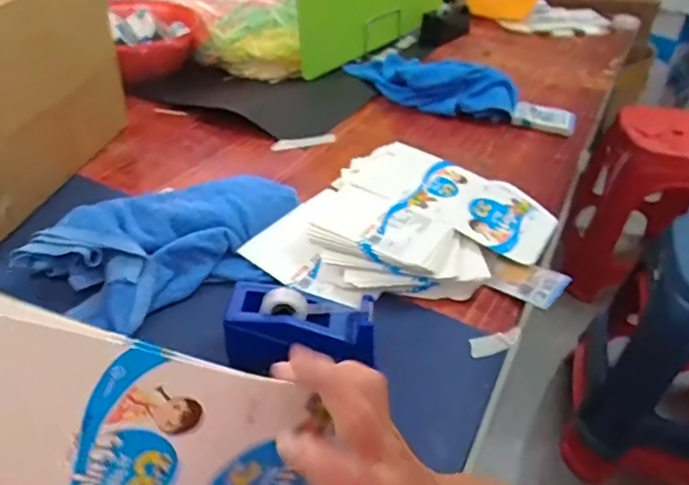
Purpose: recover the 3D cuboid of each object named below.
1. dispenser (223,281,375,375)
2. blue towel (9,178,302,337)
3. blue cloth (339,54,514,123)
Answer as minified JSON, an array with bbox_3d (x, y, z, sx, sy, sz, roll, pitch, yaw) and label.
[{"bbox_3d":[-0.042,0.086,0.558,0.149,0.066,0.073,6,39,4],"label":"dispenser"},{"bbox_3d":[-0.201,-0.002,0.691,0.326,0.070,0.196,-24,46,-29],"label":"blue towel"},{"bbox_3d":[0.175,-0.353,1.149,0.179,0.098,0.366,-22,45,-28],"label":"blue cloth"}]

